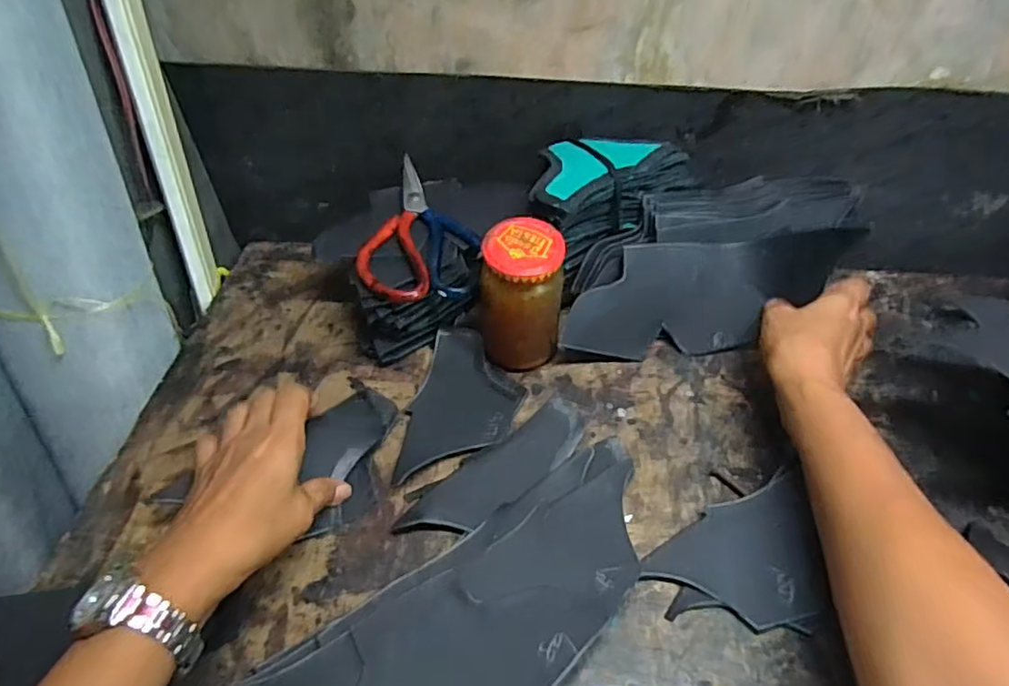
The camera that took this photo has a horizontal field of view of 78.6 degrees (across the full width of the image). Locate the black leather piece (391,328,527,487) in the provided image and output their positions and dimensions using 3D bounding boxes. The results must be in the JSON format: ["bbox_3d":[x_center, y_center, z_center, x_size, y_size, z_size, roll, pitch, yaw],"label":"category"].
[{"bbox_3d":[-0.030,0.046,0.471,0.078,0.006,0.142,10,48,10],"label":"black leather piece"}]

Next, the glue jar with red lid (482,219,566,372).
[{"bbox_3d":[0.014,-0.034,0.476,0.060,0.107,0.054,0,47,2],"label":"glue jar with red lid"}]

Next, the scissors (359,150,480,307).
[{"bbox_3d":[-0.068,-0.100,0.520,0.092,0.014,0.170,-1,47,0],"label":"scissors"}]

